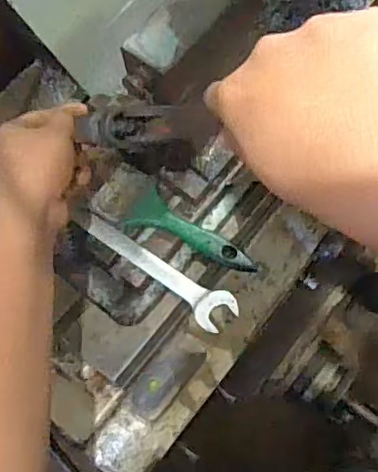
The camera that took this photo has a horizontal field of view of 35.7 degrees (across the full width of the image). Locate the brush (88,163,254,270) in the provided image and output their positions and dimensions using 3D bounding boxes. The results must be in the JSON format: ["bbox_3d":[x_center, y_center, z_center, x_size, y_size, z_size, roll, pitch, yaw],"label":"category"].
[{"bbox_3d":[-0.013,-0.012,0.581,0.169,0.014,0.056,29,73,13],"label":"brush"}]

